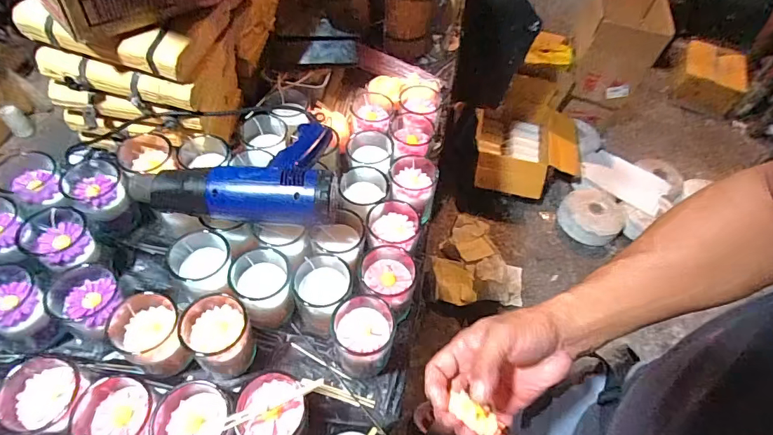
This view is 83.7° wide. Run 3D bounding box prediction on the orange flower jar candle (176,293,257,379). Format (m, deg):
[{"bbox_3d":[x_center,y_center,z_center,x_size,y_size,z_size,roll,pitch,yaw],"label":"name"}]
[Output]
[{"bbox_3d":[-0.196,0.139,0.508,0.070,0.084,0.075,3,54,-4],"label":"orange flower jar candle"}]

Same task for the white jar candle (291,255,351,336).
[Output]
[{"bbox_3d":[-0.083,0.098,0.554,0.068,0.090,0.074,3,54,-4],"label":"white jar candle"}]

